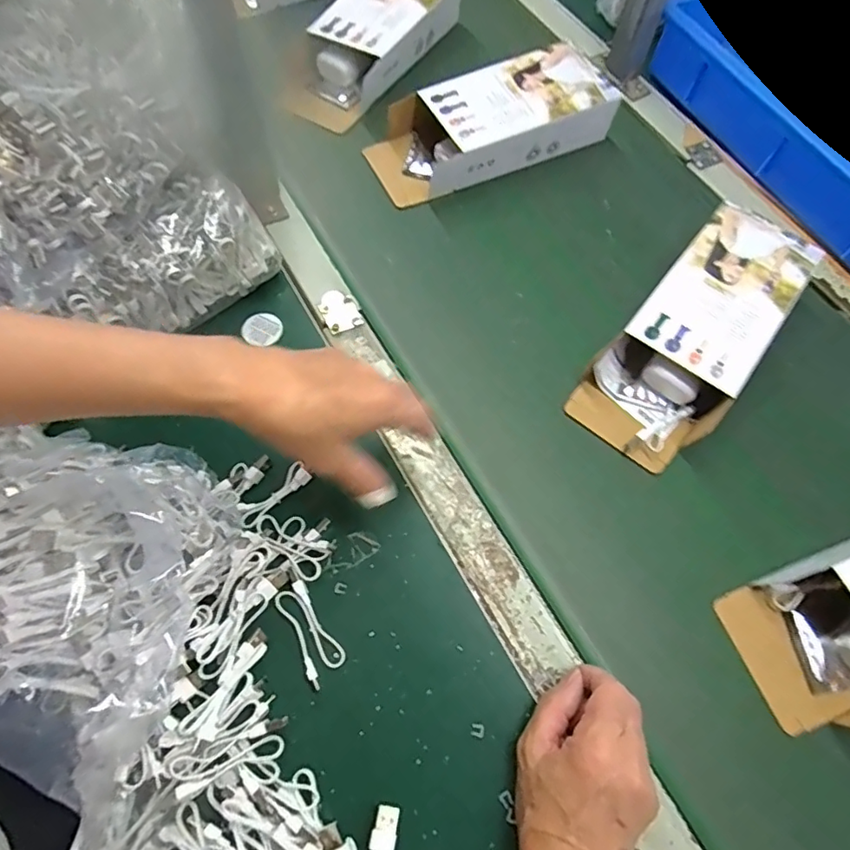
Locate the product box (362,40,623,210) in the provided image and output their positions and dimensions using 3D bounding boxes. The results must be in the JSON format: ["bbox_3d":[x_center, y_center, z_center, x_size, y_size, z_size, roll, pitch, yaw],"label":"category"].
[{"bbox_3d":[0.069,-0.318,0.560,0.259,0.060,0.107,-19,66,-12],"label":"product box"}]

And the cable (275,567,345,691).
[{"bbox_3d":[-0.081,0.140,0.369,0.026,0.015,0.073,-27,68,-16],"label":"cable"}]

